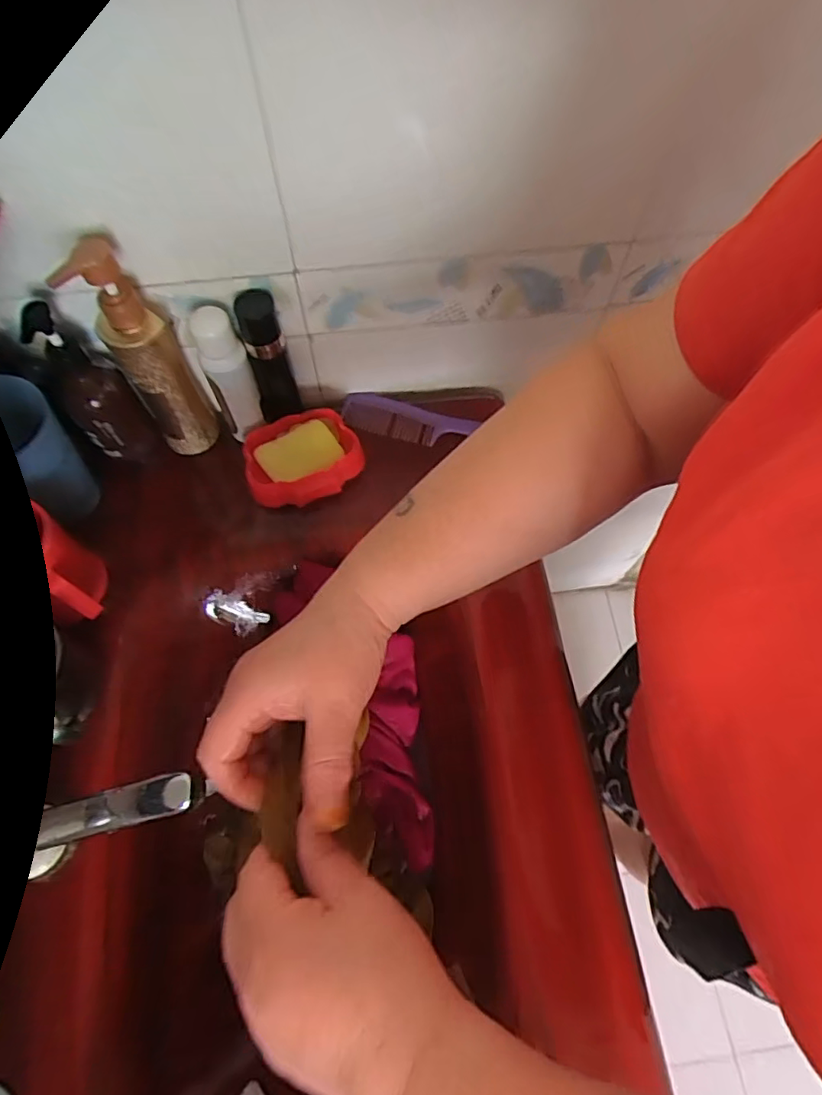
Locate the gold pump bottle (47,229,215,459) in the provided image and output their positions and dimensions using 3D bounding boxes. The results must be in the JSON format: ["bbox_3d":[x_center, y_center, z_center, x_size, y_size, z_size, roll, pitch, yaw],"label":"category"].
[{"bbox_3d":[-0.235,-0.173,0.507,0.055,0.218,0.051,-20,67,-9],"label":"gold pump bottle"}]

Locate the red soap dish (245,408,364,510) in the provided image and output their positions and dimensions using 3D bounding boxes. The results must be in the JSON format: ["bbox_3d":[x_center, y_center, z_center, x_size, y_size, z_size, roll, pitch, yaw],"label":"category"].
[{"bbox_3d":[-0.111,-0.093,0.581,0.113,0.033,0.084,-16,66,-7],"label":"red soap dish"}]

